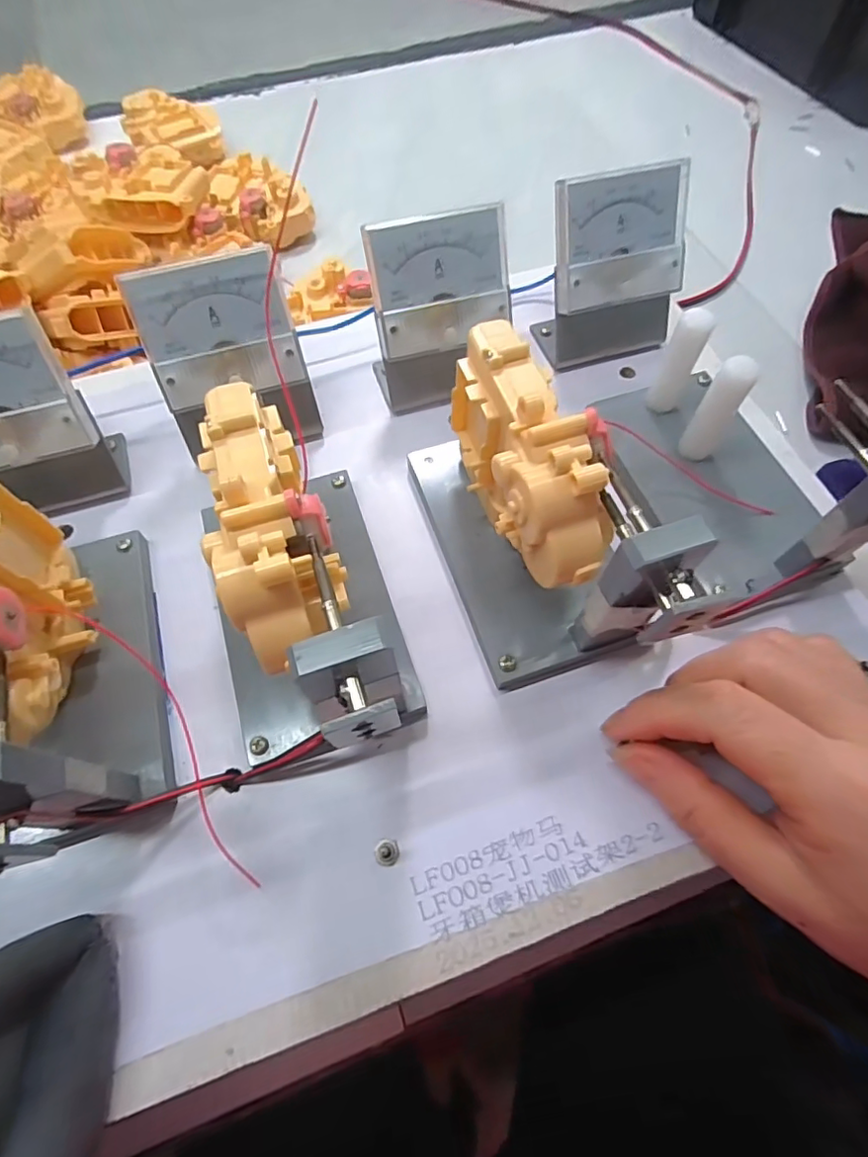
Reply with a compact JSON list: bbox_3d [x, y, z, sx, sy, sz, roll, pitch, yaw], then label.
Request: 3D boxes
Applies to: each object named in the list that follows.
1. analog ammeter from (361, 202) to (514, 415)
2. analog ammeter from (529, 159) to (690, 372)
[{"bbox_3d":[0.004,-0.126,0.268,0.068,0.072,0.041,-16,65,-7],"label":"analog ammeter"},{"bbox_3d":[0.092,-0.153,0.280,0.068,0.072,0.047,-15,64,-7],"label":"analog ammeter"}]

